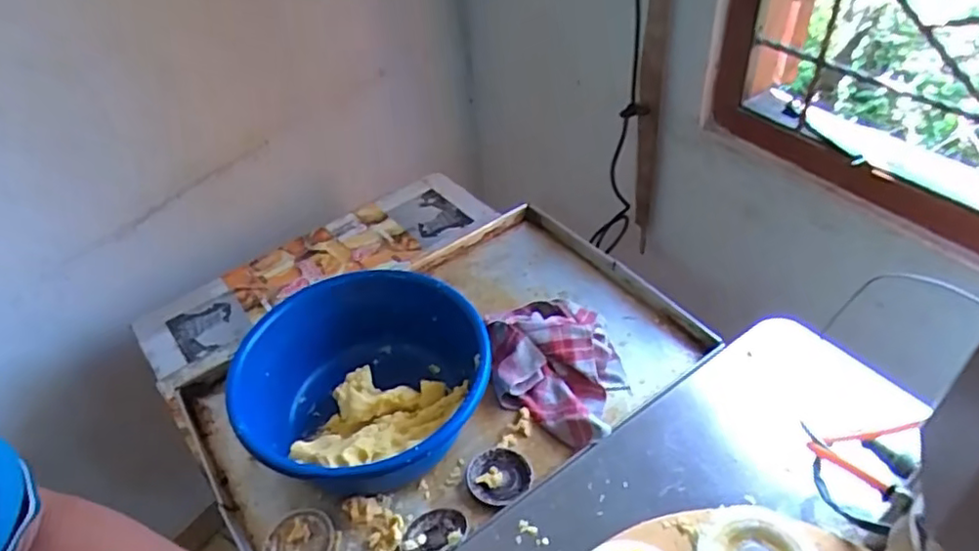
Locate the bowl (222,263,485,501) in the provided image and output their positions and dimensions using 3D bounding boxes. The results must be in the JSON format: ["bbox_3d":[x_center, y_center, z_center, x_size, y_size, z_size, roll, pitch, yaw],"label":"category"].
[{"bbox_3d":[-0.145,0.139,0.767,0.284,0.121,0.274,-4,43,4],"label":"bowl"}]

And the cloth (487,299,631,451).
[{"bbox_3d":[0.090,0.117,0.824,0.167,0.054,0.250,-9,43,-2],"label":"cloth"}]

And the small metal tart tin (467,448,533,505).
[{"bbox_3d":[0.013,0.235,0.734,0.074,0.012,0.068,-4,43,4],"label":"small metal tart tin"}]

